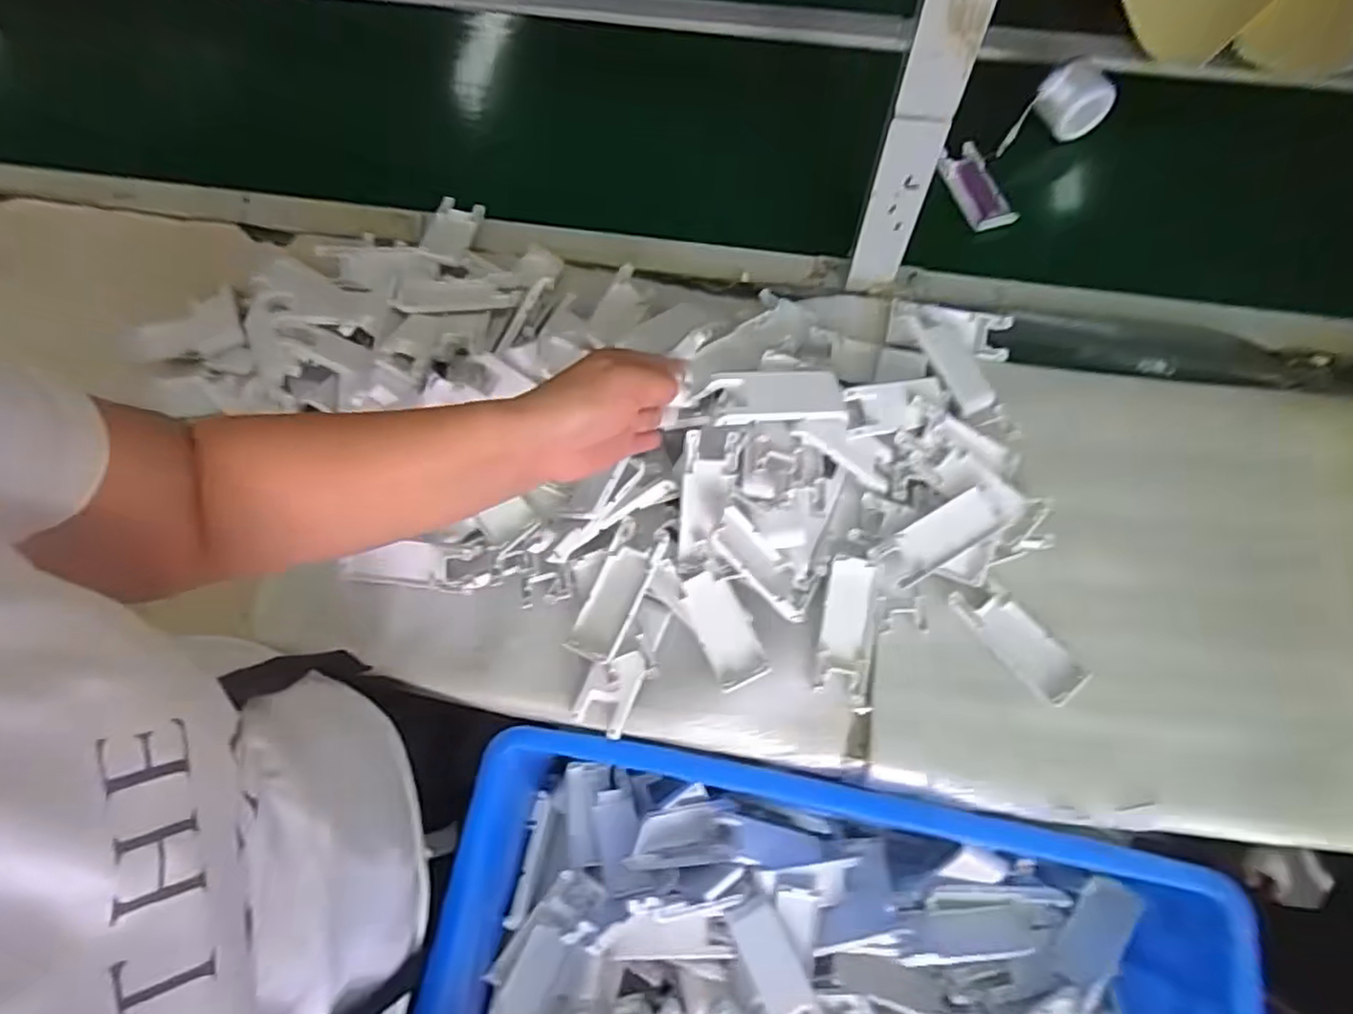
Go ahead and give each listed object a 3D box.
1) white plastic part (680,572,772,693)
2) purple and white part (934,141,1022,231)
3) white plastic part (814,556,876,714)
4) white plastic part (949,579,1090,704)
[{"bbox_3d":[0.034,0.089,0.509,0.037,0.014,0.084,-26,84,-9],"label":"white plastic part"},{"bbox_3d":[0.297,-0.314,0.693,0.041,0.024,0.100,-16,69,-6],"label":"purple and white part"},{"bbox_3d":[0.128,0.093,0.516,0.043,0.009,0.108,11,75,-13],"label":"white plastic part"},{"bbox_3d":[0.256,0.098,0.522,0.039,0.012,0.102,-38,72,-13],"label":"white plastic part"}]

